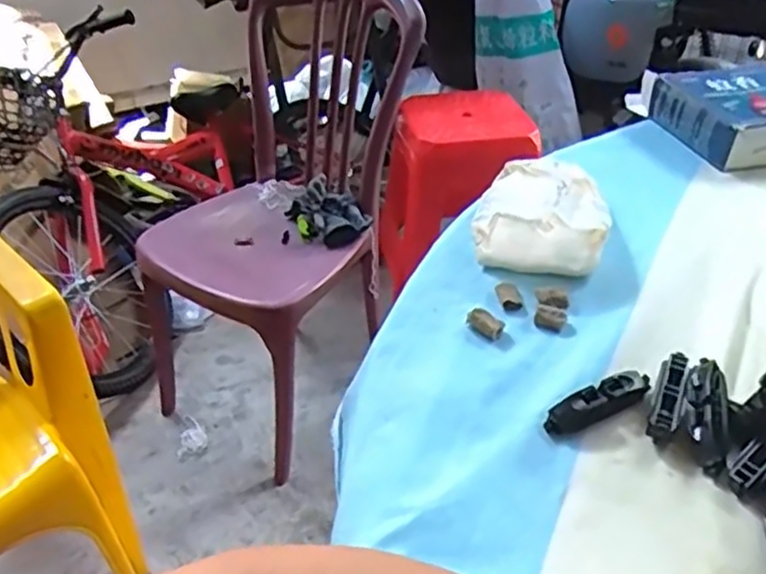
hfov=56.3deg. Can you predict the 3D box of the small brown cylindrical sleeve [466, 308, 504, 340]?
[{"bbox_3d":[0.076,0.026,0.527,0.026,0.014,0.014,28,45,32],"label":"small brown cylindrical sleeve"}]

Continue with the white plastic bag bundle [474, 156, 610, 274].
[{"bbox_3d":[0.141,-0.070,0.623,0.107,0.040,0.143,12,39,14],"label":"white plastic bag bundle"}]

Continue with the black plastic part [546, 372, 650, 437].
[{"bbox_3d":[0.140,0.072,0.460,0.078,0.018,0.020,-19,42,-24],"label":"black plastic part"}]

